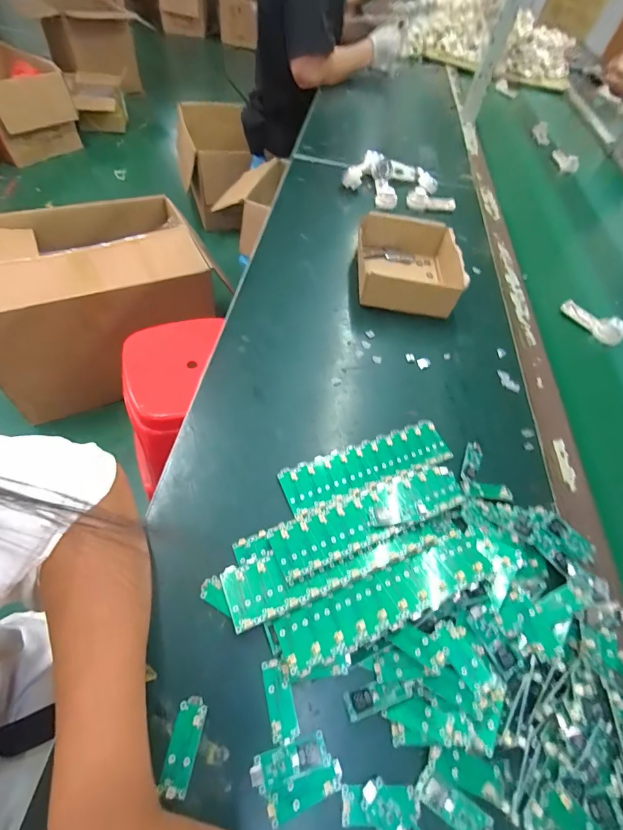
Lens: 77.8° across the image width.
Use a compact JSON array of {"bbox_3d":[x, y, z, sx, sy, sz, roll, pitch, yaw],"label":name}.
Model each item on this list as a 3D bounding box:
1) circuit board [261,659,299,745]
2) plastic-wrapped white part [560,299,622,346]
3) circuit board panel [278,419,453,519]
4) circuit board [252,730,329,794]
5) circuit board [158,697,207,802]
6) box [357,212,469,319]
[{"bbox_3d":[-0.023,0.207,0.282,0.019,0.007,0.049,-8,57,-14],"label":"circuit board"},{"bbox_3d":[0.424,-0.142,0.582,0.024,0.032,0.095,-33,65,-27],"label":"plastic-wrapped white part"},{"bbox_3d":[0.059,0.051,0.405,0.185,0.007,0.051,-17,59,-19],"label":"circuit board panel"},{"bbox_3d":[-0.014,0.234,0.260,0.051,0.005,0.020,-10,57,-15],"label":"circuit board"},{"bbox_3d":[-0.087,0.223,0.261,0.019,0.005,0.052,11,54,0],"label":"circuit board"},{"bbox_3d":[0.146,-0.223,0.579,0.141,0.059,0.166,4,55,-5],"label":"box"}]

